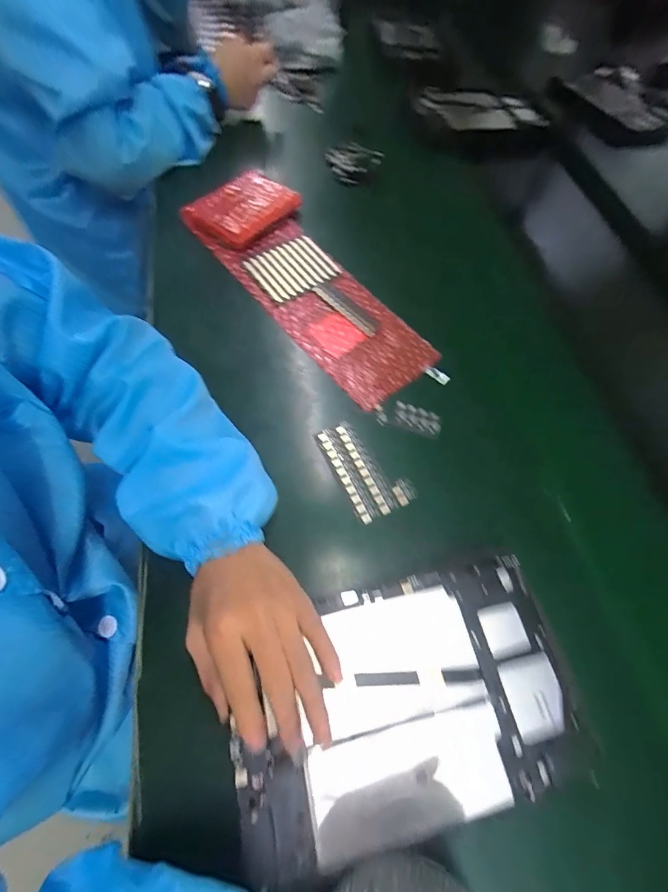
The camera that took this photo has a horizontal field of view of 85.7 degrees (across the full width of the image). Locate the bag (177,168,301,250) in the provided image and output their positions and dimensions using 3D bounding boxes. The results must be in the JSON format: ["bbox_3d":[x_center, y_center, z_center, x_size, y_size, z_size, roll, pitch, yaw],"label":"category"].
[{"bbox_3d":[-0.124,-0.326,0.490,0.096,0.034,0.134,36,66,11],"label":"bag"}]

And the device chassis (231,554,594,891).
[{"bbox_3d":[0.050,0.176,0.256,0.235,0.011,0.142,-11,64,-8],"label":"device chassis"}]

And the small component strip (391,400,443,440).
[{"bbox_3d":[0.086,-0.027,0.371,0.048,0.007,0.028,19,64,3],"label":"small component strip"}]

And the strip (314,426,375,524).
[{"bbox_3d":[0.011,0.026,0.343,0.017,0.005,0.098,-22,68,-15],"label":"strip"}]

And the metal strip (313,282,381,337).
[{"bbox_3d":[0.016,-0.167,0.433,0.026,0.004,0.098,-40,74,-21],"label":"metal strip"}]

